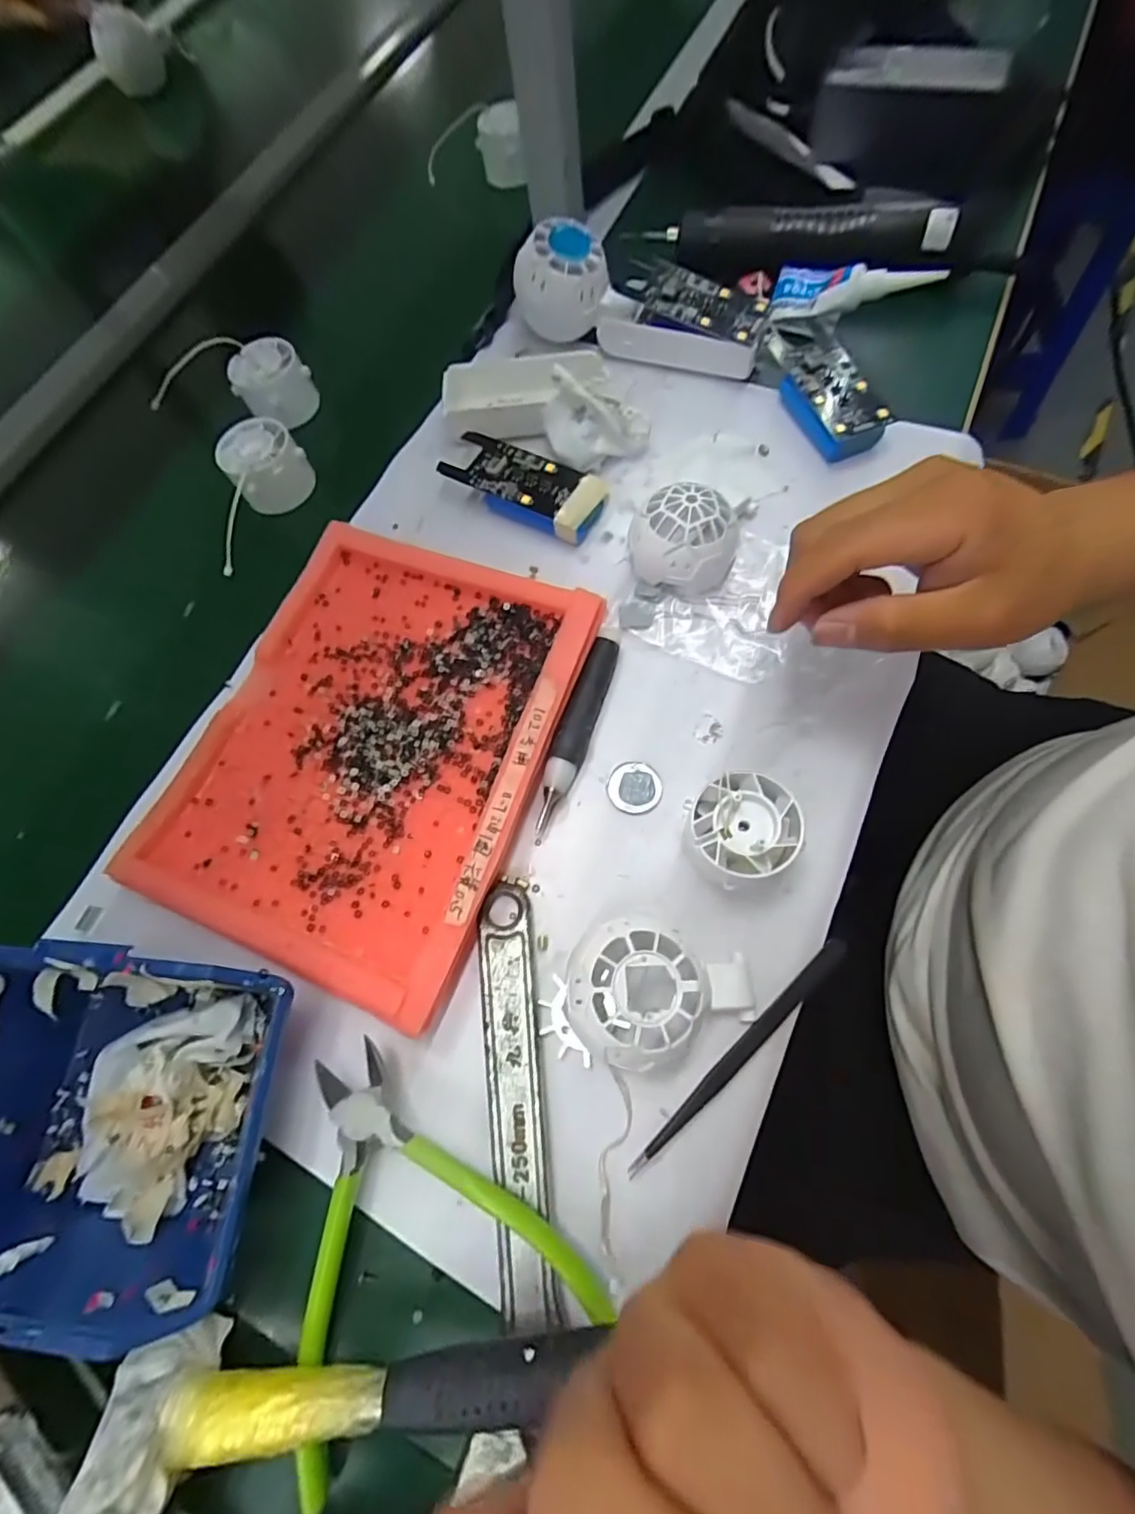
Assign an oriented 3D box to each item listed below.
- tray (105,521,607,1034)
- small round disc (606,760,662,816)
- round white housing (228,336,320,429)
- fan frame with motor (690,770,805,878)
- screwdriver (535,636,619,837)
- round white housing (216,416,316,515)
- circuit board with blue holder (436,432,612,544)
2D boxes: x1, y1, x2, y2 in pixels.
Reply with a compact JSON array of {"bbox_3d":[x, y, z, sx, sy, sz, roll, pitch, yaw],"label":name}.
[{"bbox_3d":[-0.102,-0.010,0.299,0.182,0.030,0.224,21,73,10],"label":"tray"},{"bbox_3d":[0.035,0.015,0.297,0.027,0.004,0.028,-1,70,2],"label":"small round disc"},{"bbox_3d":[-0.214,-0.271,0.416,0.049,0.039,0.041,-33,72,-9],"label":"round white housing"},{"bbox_3d":[0.081,0.034,0.268,0.046,0.032,0.047,15,72,8],"label":"fan frame with motor"},{"bbox_3d":[0.005,-0.014,0.302,0.016,0.019,0.109,18,72,9],"label":"screwdriver"},{"bbox_3d":[-0.203,-0.195,0.386,0.048,0.039,0.046,-1,70,2],"label":"round white housing"},{"bbox_3d":[-0.030,-0.168,0.358,0.102,0.023,0.051,23,73,10],"label":"circuit board with blue holder"}]

